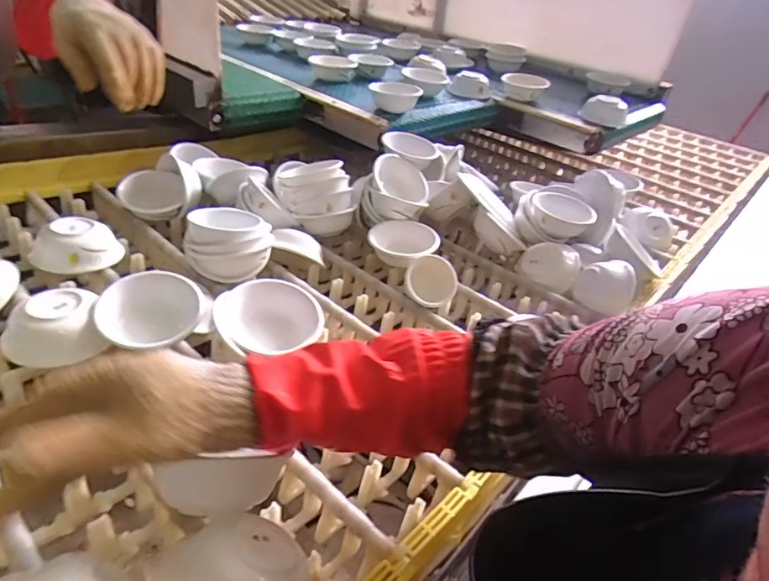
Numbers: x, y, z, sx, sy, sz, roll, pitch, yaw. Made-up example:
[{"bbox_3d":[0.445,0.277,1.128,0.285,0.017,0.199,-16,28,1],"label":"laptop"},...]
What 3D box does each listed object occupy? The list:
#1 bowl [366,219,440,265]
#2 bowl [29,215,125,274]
[{"bbox_3d":[0.032,-0.081,0.826,0.114,0.037,0.113,5,36,-4],"label":"bowl"},{"bbox_3d":[-0.432,-0.061,0.687,0.106,0.061,0.106,-15,42,-28],"label":"bowl"}]

